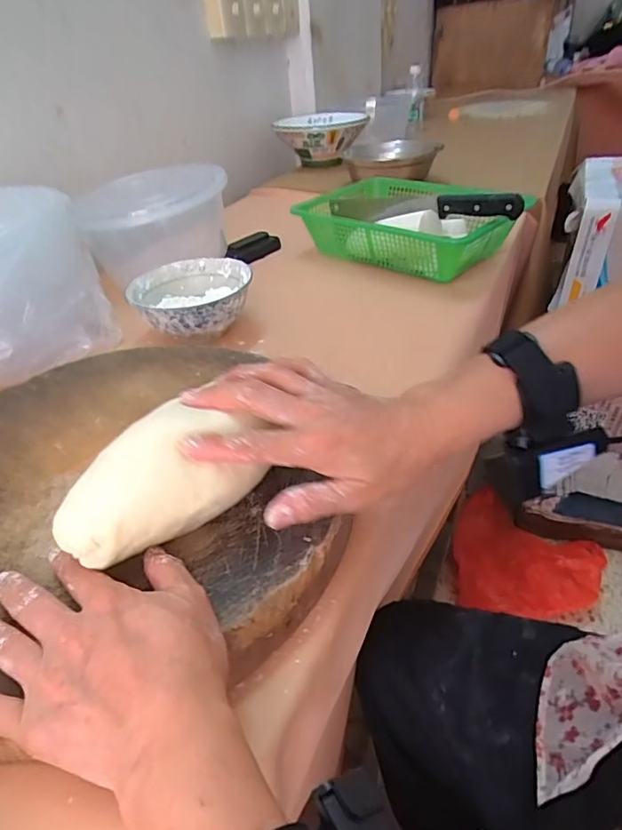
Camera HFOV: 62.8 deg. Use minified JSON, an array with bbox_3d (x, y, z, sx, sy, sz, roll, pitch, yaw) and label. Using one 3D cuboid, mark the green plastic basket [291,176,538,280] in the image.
[{"bbox_3d":[0.149,-0.283,0.770,0.330,0.084,0.205,28,48,36],"label":"green plastic basket"}]

